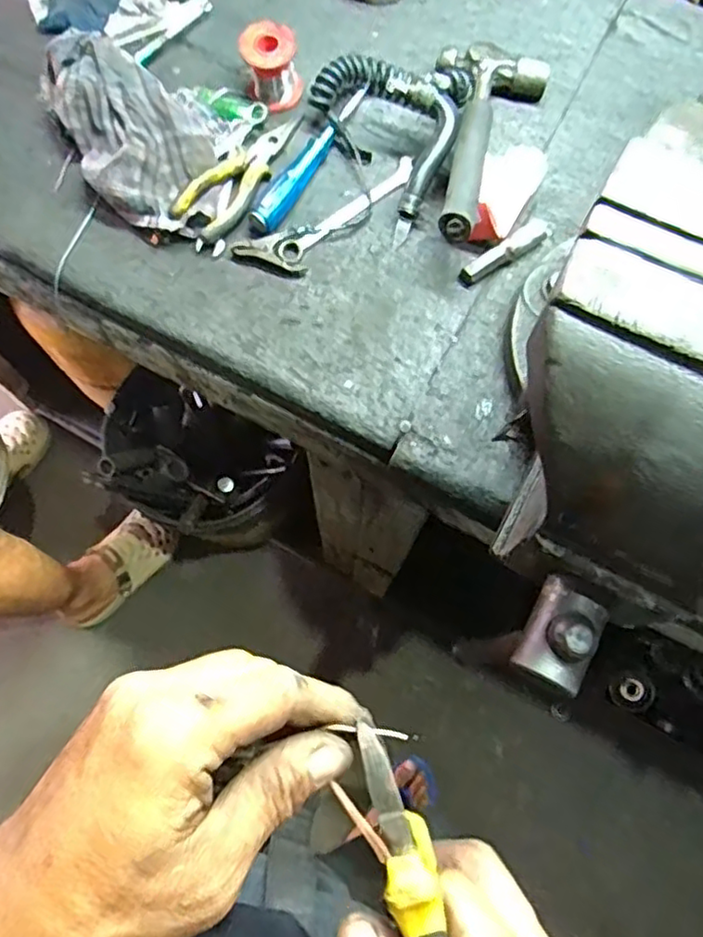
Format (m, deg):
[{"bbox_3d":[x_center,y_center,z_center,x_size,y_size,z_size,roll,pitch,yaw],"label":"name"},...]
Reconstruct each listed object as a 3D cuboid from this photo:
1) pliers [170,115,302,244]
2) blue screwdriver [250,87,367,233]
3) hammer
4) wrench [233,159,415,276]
[{"bbox_3d":[-0.101,-0.277,0.600,0.045,0.022,0.151,30,76,9],"label":"pliers"},{"bbox_3d":[-0.038,-0.297,0.614,0.022,0.022,0.181,29,75,8],"label":"blue screwdriver"},{"bbox_3d":[0.106,-0.290,0.578,0.104,0.038,0.245,15,61,5],"label":"hammer"},{"bbox_3d":[-0.013,-0.230,0.598,0.188,0.009,0.053,-35,76,-10],"label":"wrench"}]

